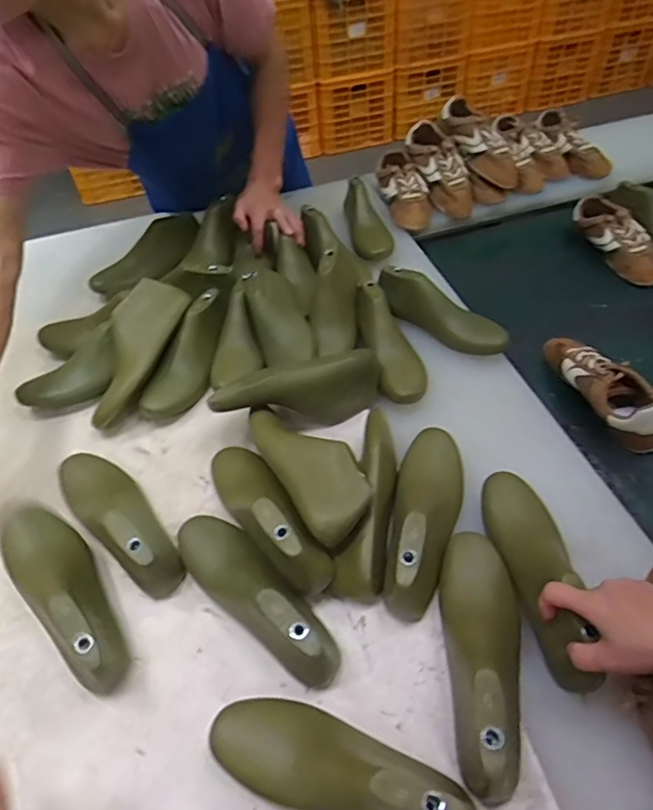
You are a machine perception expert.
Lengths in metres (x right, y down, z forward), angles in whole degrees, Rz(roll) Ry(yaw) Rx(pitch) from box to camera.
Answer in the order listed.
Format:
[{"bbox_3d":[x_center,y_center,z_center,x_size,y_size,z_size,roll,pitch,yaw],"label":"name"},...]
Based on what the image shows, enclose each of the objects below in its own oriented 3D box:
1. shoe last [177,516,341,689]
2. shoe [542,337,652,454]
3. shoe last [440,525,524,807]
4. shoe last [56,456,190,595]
[{"bbox_3d":[-0.079,0.184,0.557,0.067,0.077,0.224,-37,55,-25],"label":"shoe last"},{"bbox_3d":[0.403,-0.037,0.787,0.085,0.069,0.224,-13,49,-6],"label":"shoe"},{"bbox_3d":[0.147,0.225,0.505,0.068,0.074,0.223,0,49,5],"label":"shoe last"},{"bbox_3d":[-0.257,0.122,0.639,0.075,0.087,0.226,-33,54,-23],"label":"shoe last"}]

